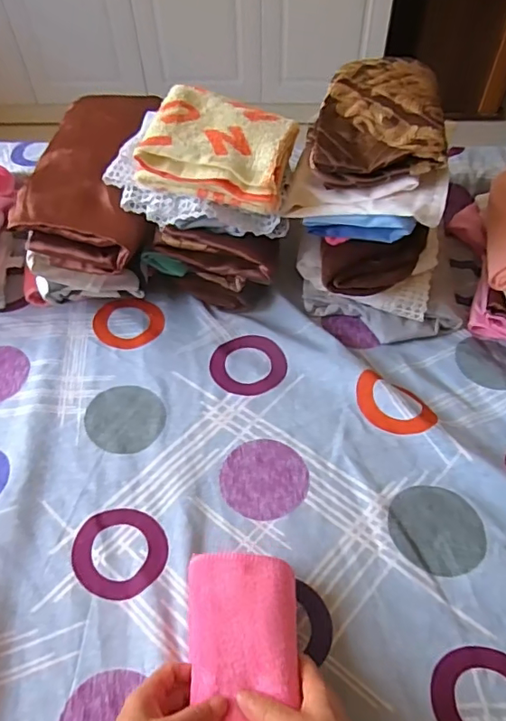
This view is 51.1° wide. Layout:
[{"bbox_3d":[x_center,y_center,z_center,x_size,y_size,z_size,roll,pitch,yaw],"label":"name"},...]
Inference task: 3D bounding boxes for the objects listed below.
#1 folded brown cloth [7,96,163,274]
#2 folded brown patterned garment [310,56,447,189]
[{"bbox_3d":[-0.199,-0.242,0.658,0.155,0.060,0.269,0,68,2],"label":"folded brown cloth"},{"bbox_3d":[0.142,-0.286,0.611,0.141,0.049,0.217,7,54,6],"label":"folded brown patterned garment"}]

